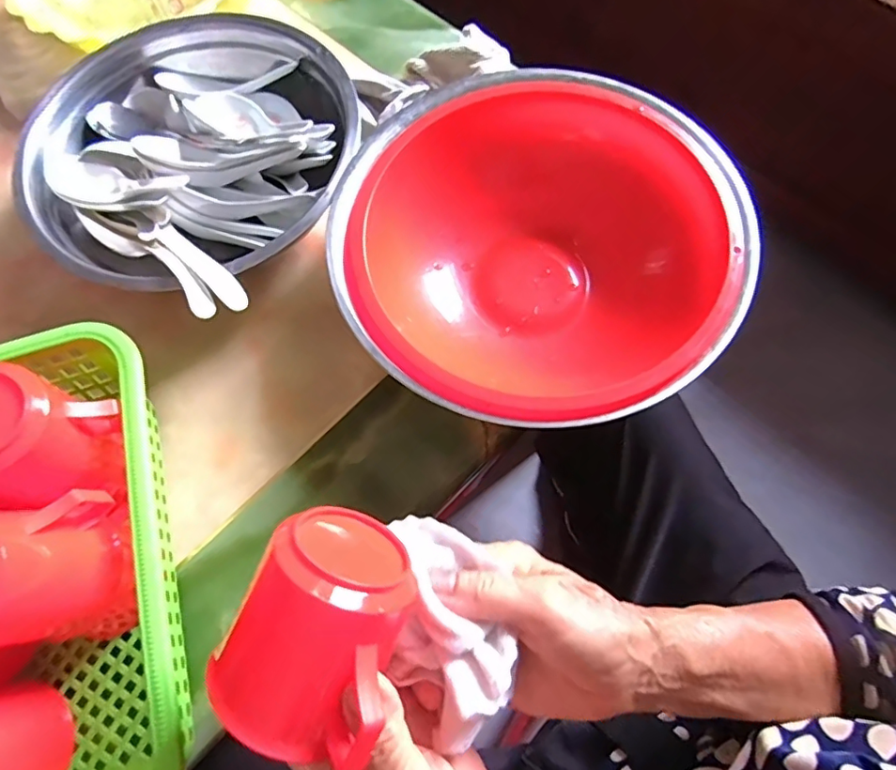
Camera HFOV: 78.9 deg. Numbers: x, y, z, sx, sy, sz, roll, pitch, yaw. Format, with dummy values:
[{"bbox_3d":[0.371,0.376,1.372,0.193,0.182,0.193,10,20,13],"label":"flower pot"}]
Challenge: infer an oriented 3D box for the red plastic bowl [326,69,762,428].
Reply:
[{"bbox_3d":[0.052,-0.092,0.394,0.250,0.080,0.268,-1,69,3],"label":"red plastic bowl"}]

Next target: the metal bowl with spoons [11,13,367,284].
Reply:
[{"bbox_3d":[-0.197,-0.181,0.445,0.247,0.073,0.247,-1,69,3],"label":"metal bowl with spoons"}]

